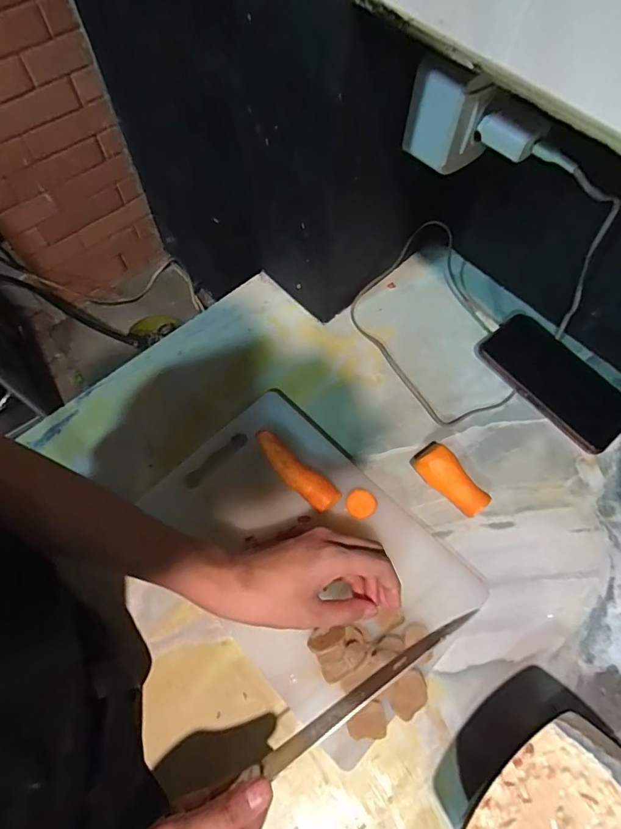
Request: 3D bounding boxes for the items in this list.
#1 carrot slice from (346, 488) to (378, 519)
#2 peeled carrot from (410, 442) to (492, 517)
[{"bbox_3d":[0.049,0.085,0.452,0.027,0.004,0.027,-1,74,5],"label":"carrot slice"},{"bbox_3d":[0.132,0.064,0.458,0.039,0.037,0.080,-32,68,-13],"label":"peeled carrot"}]

